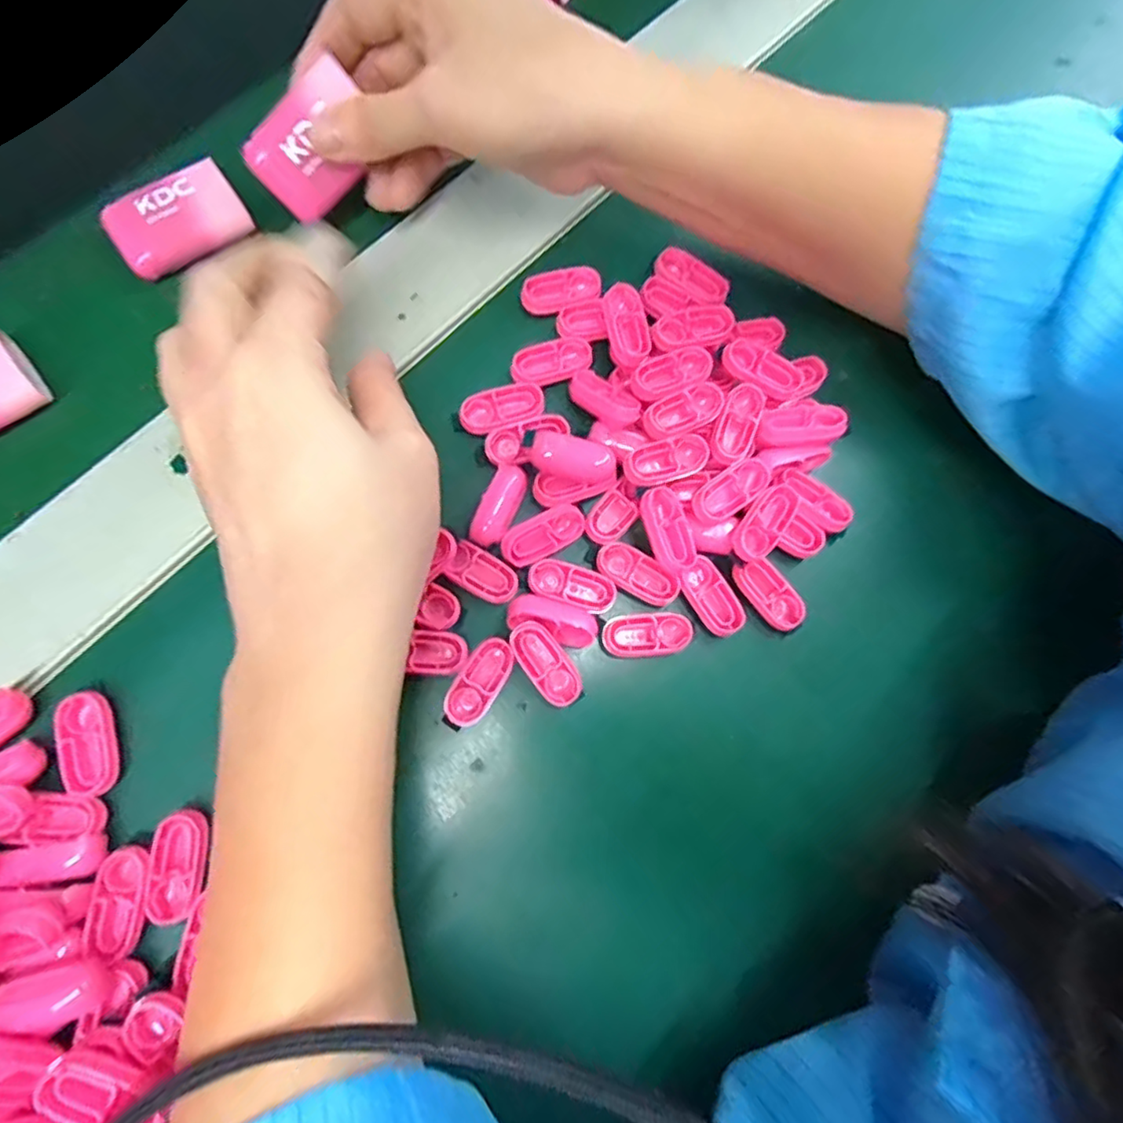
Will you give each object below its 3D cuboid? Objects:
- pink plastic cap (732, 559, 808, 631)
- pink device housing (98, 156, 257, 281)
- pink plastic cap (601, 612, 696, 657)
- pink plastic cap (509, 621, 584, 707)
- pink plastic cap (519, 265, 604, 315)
[{"bbox_3d":[0.084,0.013,0.251,0.016,0.005,0.032,-39,81,-7],"label":"pink plastic cap"},{"bbox_3d":[-0.158,-0.141,0.258,0.051,0.012,0.032,-32,80,-6],"label":"pink device housing"},{"bbox_3d":[0.033,0.028,0.242,0.034,0.006,0.015,-2,79,0],"label":"pink plastic cap"},{"bbox_3d":[-0.006,0.038,0.236,0.016,0.010,0.034,-36,97,-7],"label":"pink plastic cap"},{"bbox_3d":[0.000,-0.114,0.266,0.034,0.007,0.017,-15,79,-3],"label":"pink plastic cap"}]

